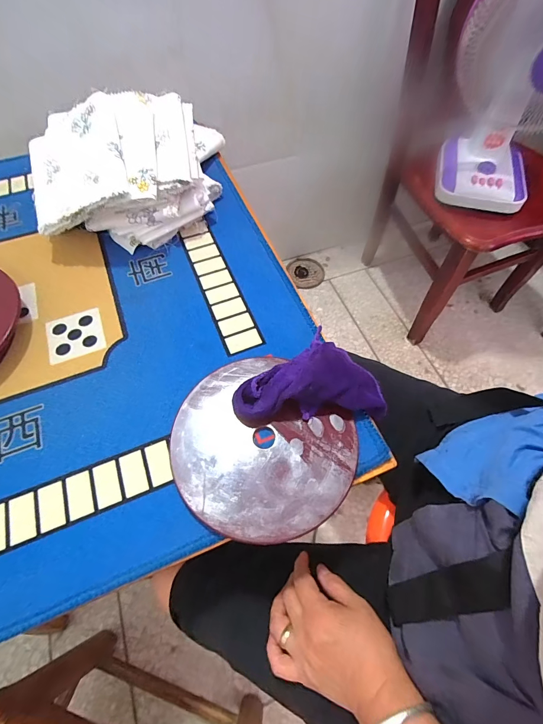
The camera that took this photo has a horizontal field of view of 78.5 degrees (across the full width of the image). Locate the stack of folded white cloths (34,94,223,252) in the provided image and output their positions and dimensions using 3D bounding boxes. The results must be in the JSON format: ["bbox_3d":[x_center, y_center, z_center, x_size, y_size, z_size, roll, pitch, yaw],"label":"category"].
[{"bbox_3d":[-0.196,-0.252,0.445,0.226,0.129,0.156,-23,64,-12],"label":"stack of folded white cloths"}]

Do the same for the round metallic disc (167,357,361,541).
[{"bbox_3d":[-0.012,0.081,0.332,0.176,0.012,0.164,0,61,0],"label":"round metallic disc"}]

